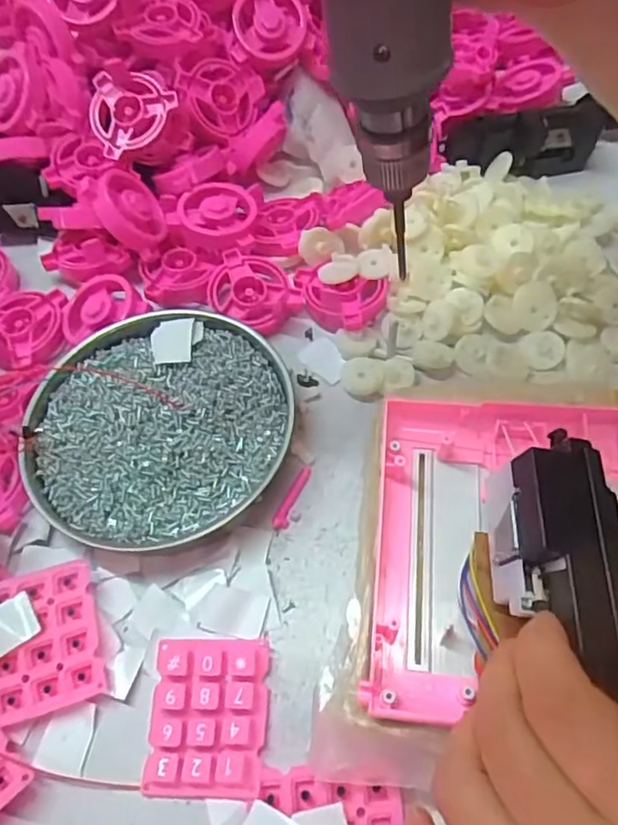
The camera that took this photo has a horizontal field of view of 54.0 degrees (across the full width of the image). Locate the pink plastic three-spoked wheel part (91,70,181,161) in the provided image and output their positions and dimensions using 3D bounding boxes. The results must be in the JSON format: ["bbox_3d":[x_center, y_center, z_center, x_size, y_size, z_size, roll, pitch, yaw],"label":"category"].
[{"bbox_3d":[-0.110,-0.183,0.374,0.054,0.009,0.049,4,88,4],"label":"pink plastic three-spoked wheel part"}]

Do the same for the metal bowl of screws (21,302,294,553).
[{"bbox_3d":[-0.078,0.005,0.313,0.129,0.023,0.131,18,64,14],"label":"metal bowl of screws"}]

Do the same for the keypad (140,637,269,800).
[{"bbox_3d":[-0.043,0.125,0.252,0.048,0.005,0.059,-1,61,4],"label":"keypad"}]

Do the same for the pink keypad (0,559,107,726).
[{"bbox_3d":[-0.118,0.099,0.268,0.046,0.012,0.059,-17,61,-5],"label":"pink keypad"}]

